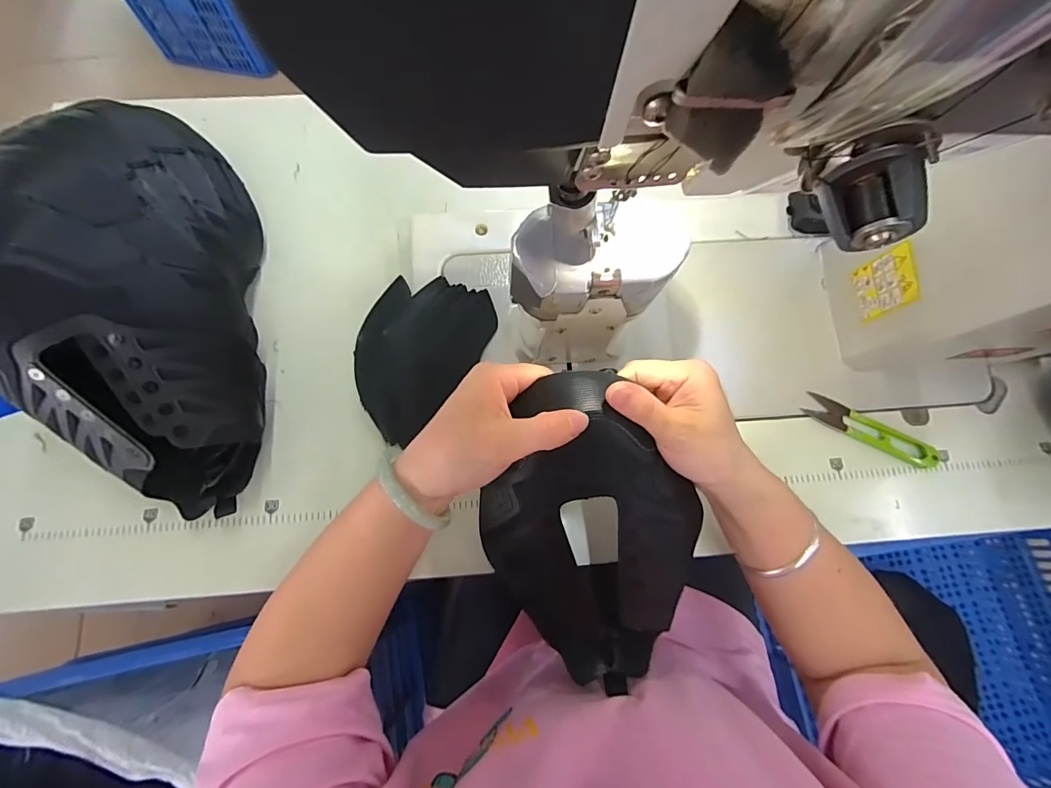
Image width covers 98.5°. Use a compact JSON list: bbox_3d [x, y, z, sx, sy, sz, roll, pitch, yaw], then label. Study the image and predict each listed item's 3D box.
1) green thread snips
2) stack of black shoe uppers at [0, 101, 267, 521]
[{"bbox_3d":[0.319,0.035,0.417,0.121,0.006,0.029,25,74,7],"label":"green thread snips"},{"bbox_3d":[-0.291,-0.061,0.345,0.134,0.174,0.293,-15,73,-6],"label":"stack of black shoe uppers"}]

